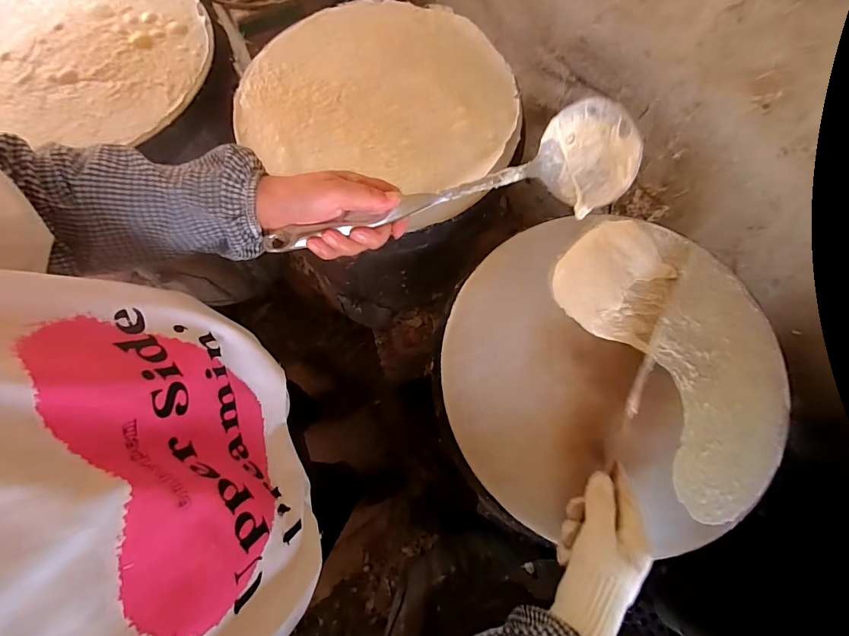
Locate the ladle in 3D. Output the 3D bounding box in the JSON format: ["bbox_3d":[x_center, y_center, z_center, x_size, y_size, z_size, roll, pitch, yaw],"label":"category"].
[{"bbox_3d":[0.026,-0.117,0.381,0.324,0.078,0.085,-15,75,-10],"label":"ladle"}]

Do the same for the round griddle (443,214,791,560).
[{"bbox_3d":[0.218,0.053,0.487,0.367,0.030,0.356,8,74,2],"label":"round griddle"}]

